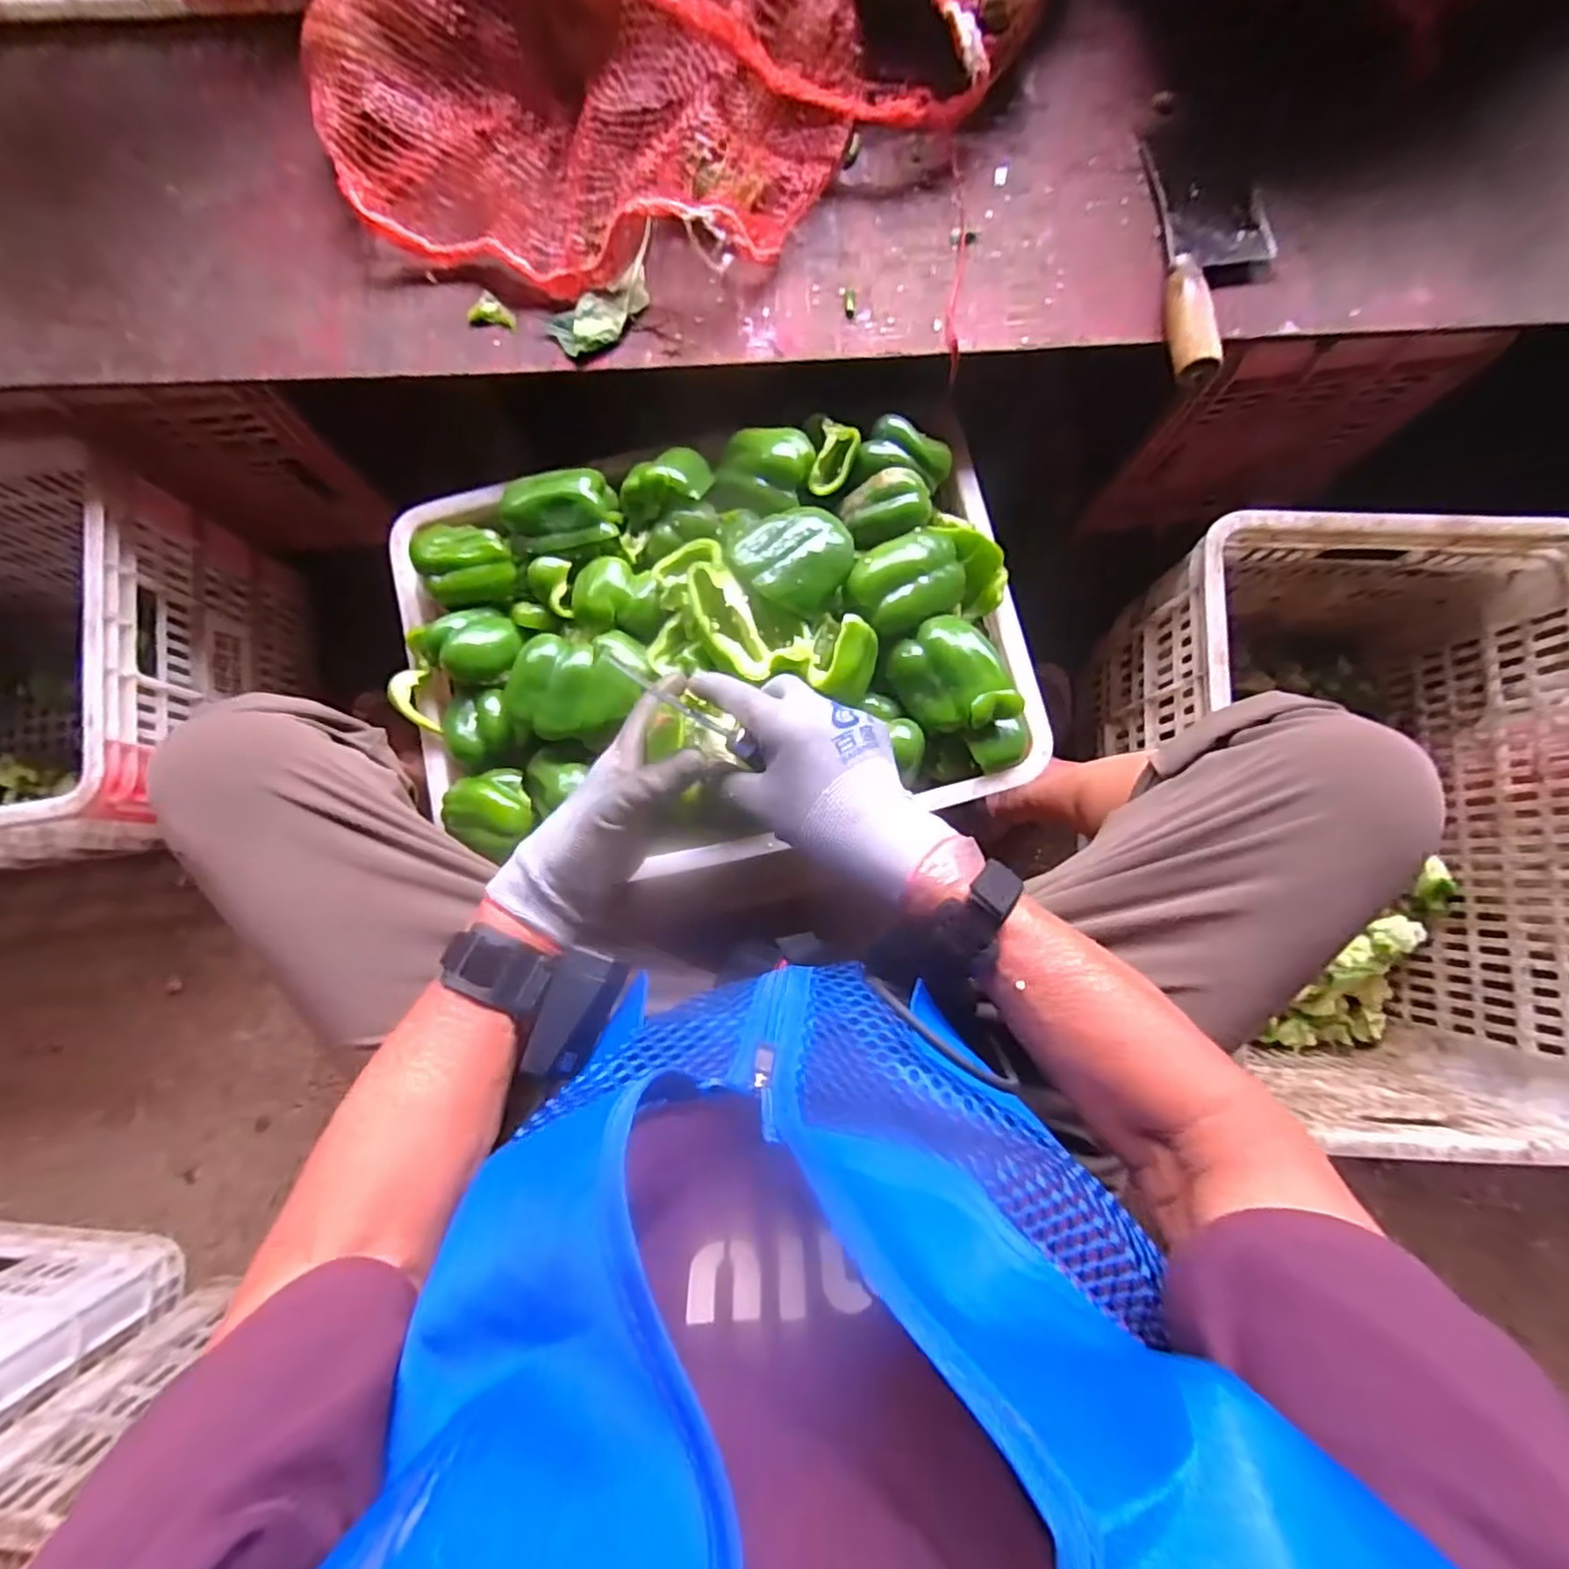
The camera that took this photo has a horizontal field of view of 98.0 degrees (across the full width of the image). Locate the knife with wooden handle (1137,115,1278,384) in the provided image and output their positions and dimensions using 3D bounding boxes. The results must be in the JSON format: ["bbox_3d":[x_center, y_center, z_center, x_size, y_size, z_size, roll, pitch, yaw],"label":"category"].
[{"bbox_3d":[0.335,-0.430,0.527,0.095,0.042,0.249,-1,83,1],"label":"knife with wooden handle"}]

